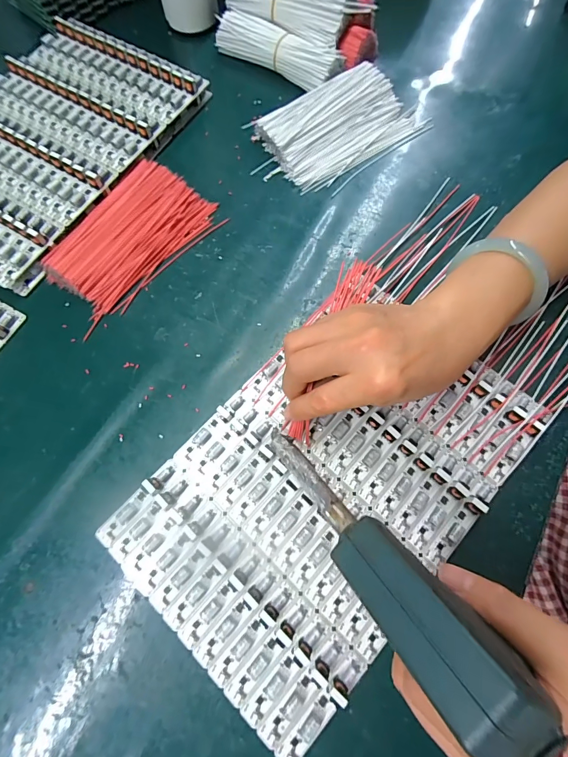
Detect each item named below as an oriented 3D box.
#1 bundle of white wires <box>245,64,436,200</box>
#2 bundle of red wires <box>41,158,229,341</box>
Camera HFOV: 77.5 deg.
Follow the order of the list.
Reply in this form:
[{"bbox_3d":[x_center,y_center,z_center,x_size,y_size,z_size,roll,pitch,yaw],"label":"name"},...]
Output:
[{"bbox_3d":[0.055,-0.261,0.363,0.158,0.025,0.110,-38,75,-10],"label":"bundle of white wires"},{"bbox_3d":[-0.146,-0.133,0.328,0.101,0.018,0.153,40,77,13],"label":"bundle of red wires"}]

